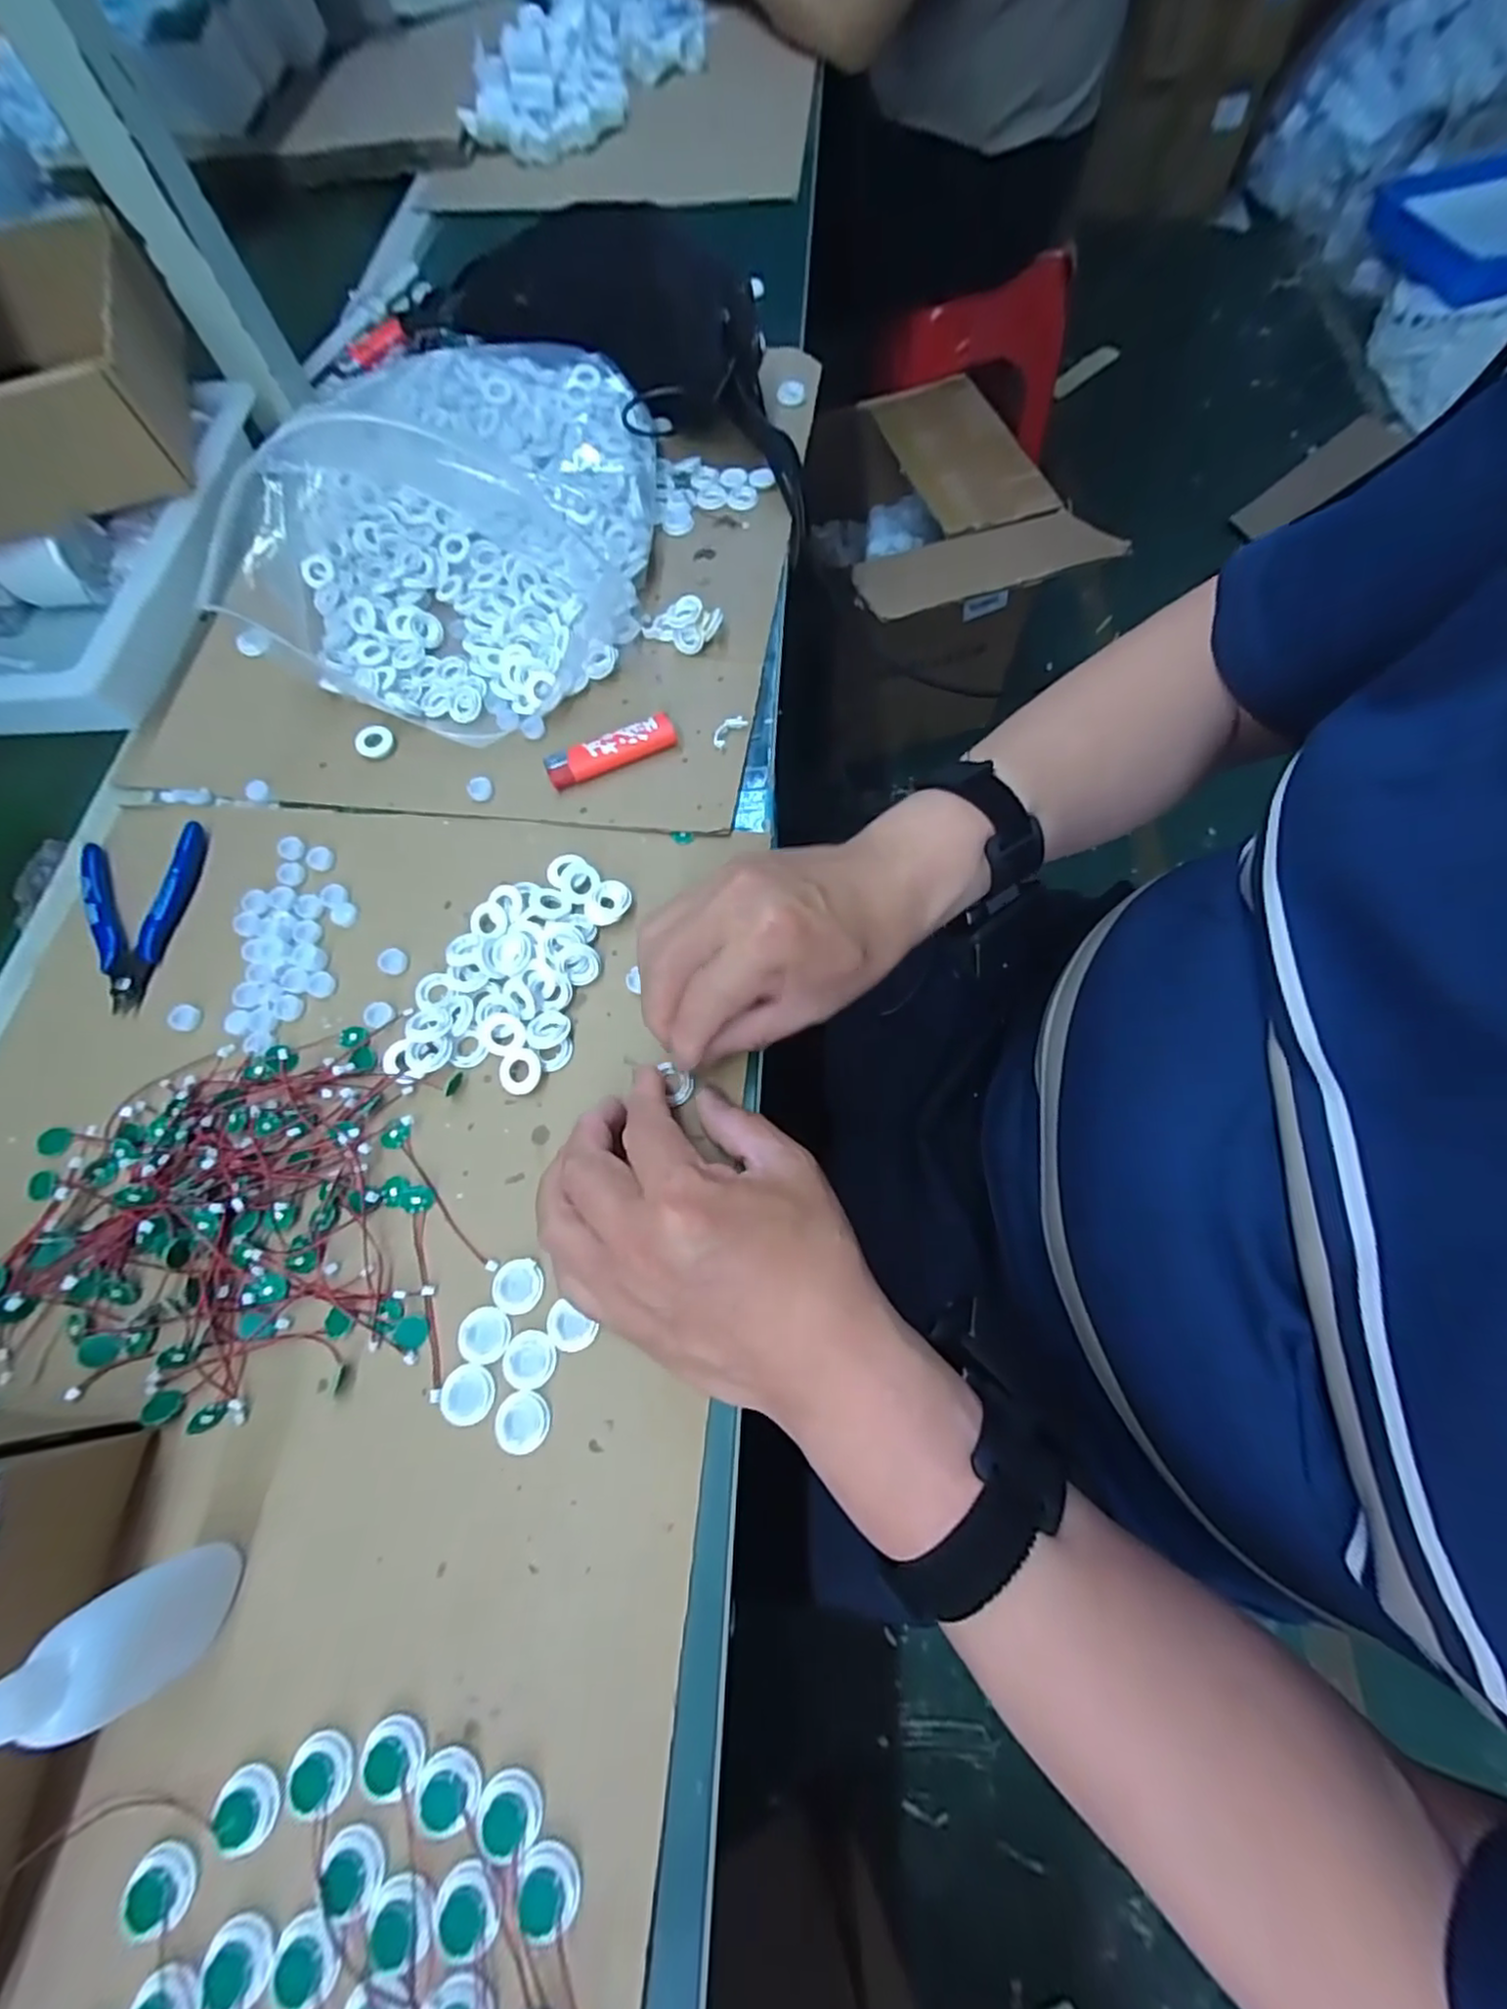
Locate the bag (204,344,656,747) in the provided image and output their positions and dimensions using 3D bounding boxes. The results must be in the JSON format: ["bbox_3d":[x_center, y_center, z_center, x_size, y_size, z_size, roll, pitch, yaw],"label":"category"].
[{"bbox_3d":[-0.197,-0.341,0.456,0.244,0.074,0.350,1,68,1],"label":"bag"}]

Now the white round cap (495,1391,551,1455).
[{"bbox_3d":[-0.098,0.177,0.284,0.022,0.004,0.022,0,68,1],"label":"white round cap"}]

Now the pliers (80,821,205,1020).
[{"bbox_3d":[-0.352,-0.053,0.388,0.065,0.009,0.116,-19,69,-7],"label":"pliers"}]

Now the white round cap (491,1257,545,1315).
[{"bbox_3d":[-0.107,0.128,0.304,0.023,0.004,0.022,0,68,1],"label":"white round cap"}]

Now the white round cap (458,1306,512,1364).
[{"bbox_3d":[-0.120,0.146,0.296,0.024,0.004,0.022,0,68,1],"label":"white round cap"}]

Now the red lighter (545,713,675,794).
[{"bbox_3d":[-0.087,-0.155,0.409,0.081,0.011,0.024,-24,70,-9],"label":"red lighter"}]

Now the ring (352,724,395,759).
[{"bbox_3d":[-0.243,-0.169,0.428,0.024,0.008,0.023,0,68,1],"label":"ring"}]

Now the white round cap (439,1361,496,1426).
[{"bbox_3d":[-0.123,0.168,0.289,0.023,0.004,0.022,0,68,1],"label":"white round cap"}]

